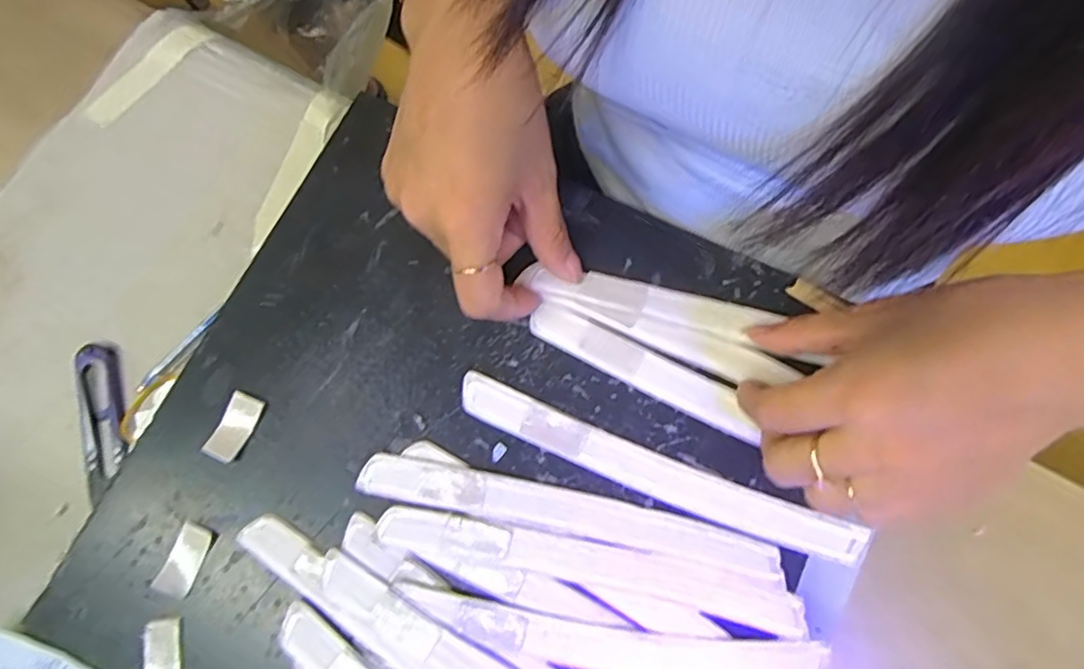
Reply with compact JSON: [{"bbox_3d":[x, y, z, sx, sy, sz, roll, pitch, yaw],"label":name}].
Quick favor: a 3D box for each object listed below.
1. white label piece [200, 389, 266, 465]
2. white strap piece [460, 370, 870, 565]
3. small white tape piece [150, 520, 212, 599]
[{"bbox_3d":[-0.146,0.044,0.296,0.017,0.004,0.032,22,76,6],"label":"white label piece"},{"bbox_3d":[0.052,0.062,0.290,0.192,0.004,0.020,21,76,6],"label":"white strap piece"},{"bbox_3d":[-0.161,0.101,0.281,0.016,0.004,0.030,21,76,6],"label":"small white tape piece"}]

